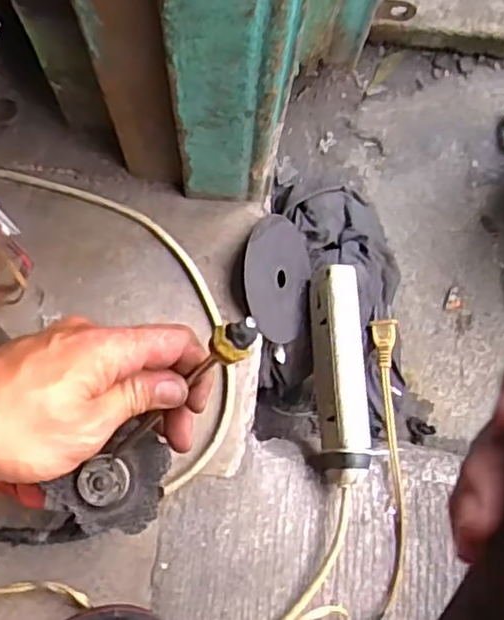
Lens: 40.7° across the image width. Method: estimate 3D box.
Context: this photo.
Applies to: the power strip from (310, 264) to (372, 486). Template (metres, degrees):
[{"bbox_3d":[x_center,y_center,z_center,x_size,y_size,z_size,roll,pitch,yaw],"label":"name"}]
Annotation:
[{"bbox_3d":[0.072,0.050,0.556,0.038,0.037,0.175,-2,81,-2],"label":"power strip"}]

